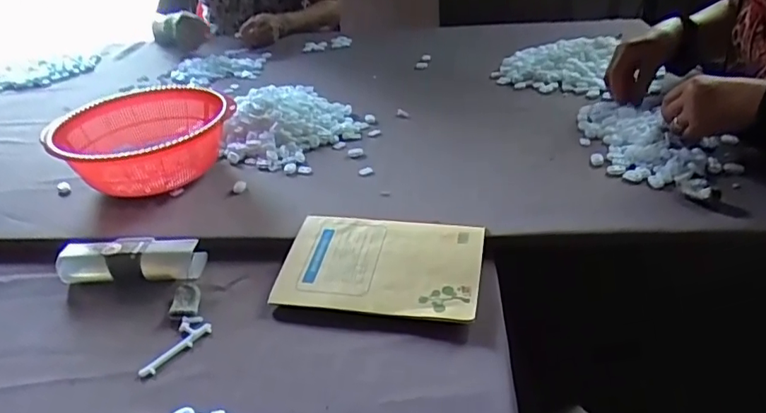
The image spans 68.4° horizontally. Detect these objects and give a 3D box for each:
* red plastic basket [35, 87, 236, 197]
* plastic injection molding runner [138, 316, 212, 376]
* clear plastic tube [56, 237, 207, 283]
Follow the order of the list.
[{"bbox_3d":[-0.331,-0.084,0.784,0.229,0.097,0.218,-4,33,3],"label":"red plastic basket"},{"bbox_3d":[-0.201,0.130,0.537,0.034,0.007,0.075,19,40,34],"label":"plastic injection molding runner"},{"bbox_3d":[-0.279,0.060,0.626,0.155,0.032,0.041,-3,33,4],"label":"clear plastic tube"}]

